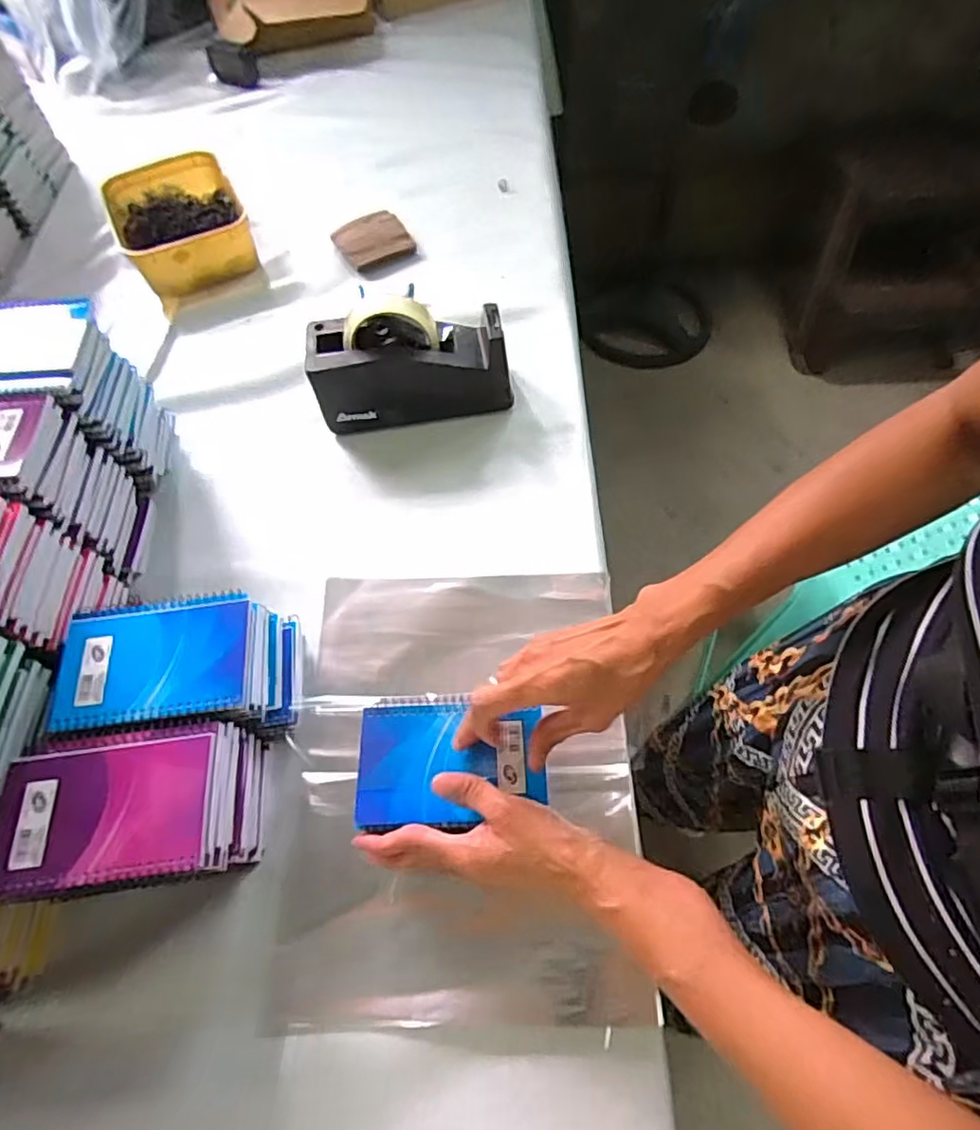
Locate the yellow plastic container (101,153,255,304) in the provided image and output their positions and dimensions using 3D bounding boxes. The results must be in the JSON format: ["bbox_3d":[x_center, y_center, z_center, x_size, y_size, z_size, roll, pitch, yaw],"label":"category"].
[{"bbox_3d":[-0.413,-0.449,0.813,0.157,0.072,0.205,-23,62,-11],"label":"yellow plastic container"}]

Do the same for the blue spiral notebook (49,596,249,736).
[{"bbox_3d":[-0.244,0.067,0.436,0.136,0.009,0.089,-7,58,-3],"label":"blue spiral notebook"}]

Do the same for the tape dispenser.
[{"bbox_3d":[-0.083,-0.211,0.633,0.199,0.127,0.070,-8,60,-2],"label":"tape dispenser"}]

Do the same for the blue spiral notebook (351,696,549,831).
[{"bbox_3d":[-0.028,0.133,0.428,0.126,0.010,0.089,-3,57,0],"label":"blue spiral notebook"}]

